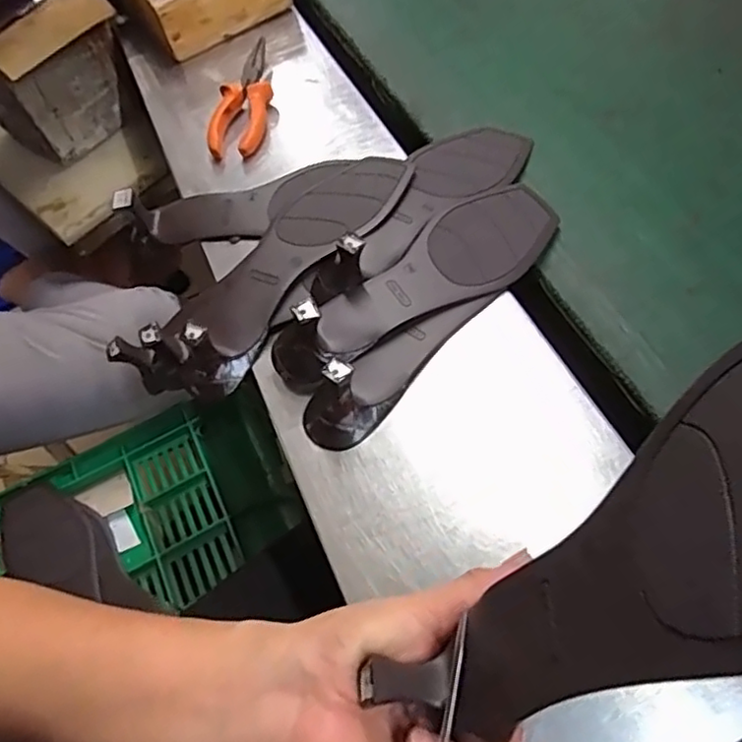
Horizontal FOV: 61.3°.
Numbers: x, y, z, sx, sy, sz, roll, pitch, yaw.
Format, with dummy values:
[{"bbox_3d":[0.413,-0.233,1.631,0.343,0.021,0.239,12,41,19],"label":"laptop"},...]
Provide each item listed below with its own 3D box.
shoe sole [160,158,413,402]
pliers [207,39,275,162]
[{"bbox_3d":[-0.065,-0.094,0.494,0.082,0.027,0.246,33,68,25],"label":"shoe sole"},{"bbox_3d":[-0.121,-0.263,0.606,0.048,0.029,0.140,0,58,9],"label":"pliers"}]

